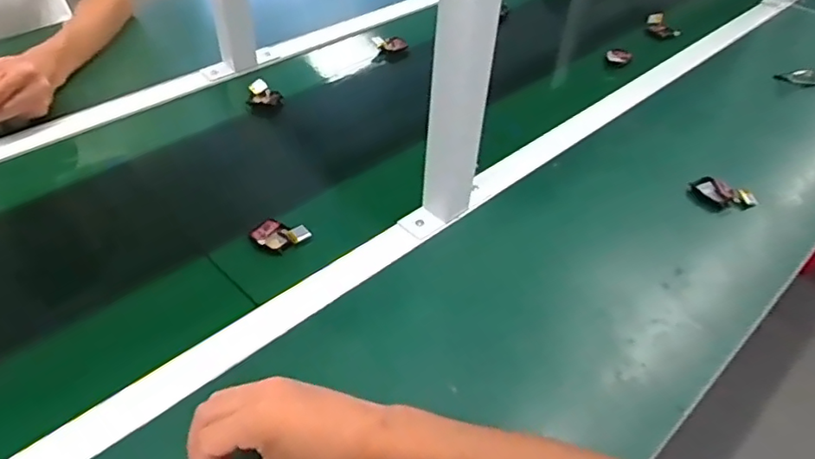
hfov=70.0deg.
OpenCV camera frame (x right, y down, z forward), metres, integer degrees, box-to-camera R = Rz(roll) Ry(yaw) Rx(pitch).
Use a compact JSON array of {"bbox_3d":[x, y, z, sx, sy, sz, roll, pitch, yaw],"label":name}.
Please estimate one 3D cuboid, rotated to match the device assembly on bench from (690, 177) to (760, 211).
[{"bbox_3d":[0.389,-0.043,0.716,0.075,0.024,0.035,22,47,18],"label":"device assembly on bench"}]

